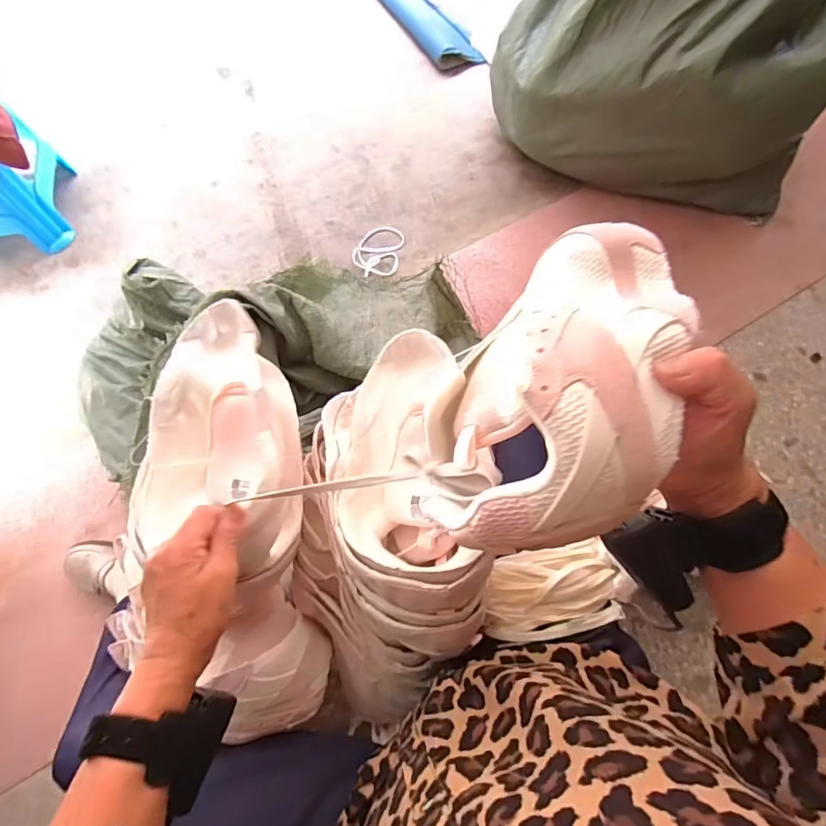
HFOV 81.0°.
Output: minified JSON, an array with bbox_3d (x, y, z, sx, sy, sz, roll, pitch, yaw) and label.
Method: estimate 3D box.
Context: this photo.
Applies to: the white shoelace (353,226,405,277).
[{"bbox_3d":[-0.085,-0.391,1.168,0.110,0.010,0.154,13,70,2],"label":"white shoelace"}]

